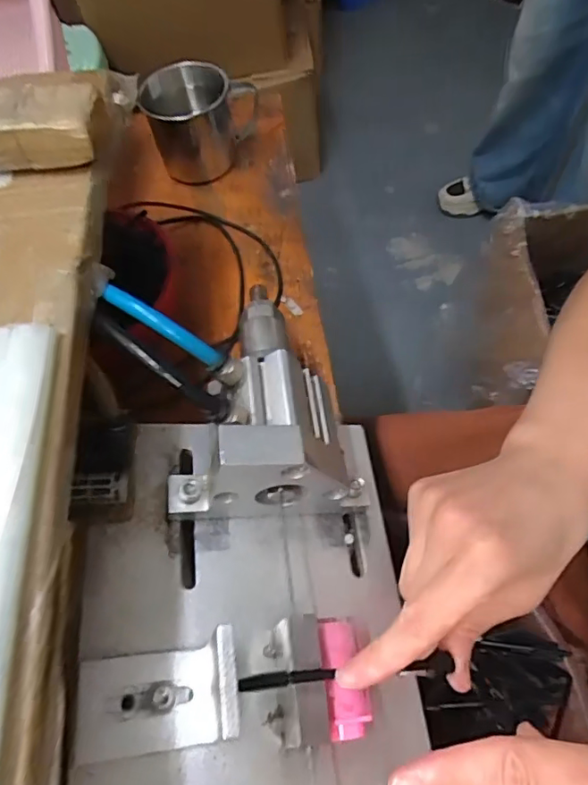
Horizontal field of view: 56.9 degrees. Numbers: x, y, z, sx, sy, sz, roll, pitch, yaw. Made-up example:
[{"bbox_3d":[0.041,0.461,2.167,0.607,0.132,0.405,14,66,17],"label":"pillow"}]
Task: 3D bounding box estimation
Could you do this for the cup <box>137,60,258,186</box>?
[{"bbox_3d":[-0.076,-0.231,0.463,0.093,0.071,0.067,-14,59,0],"label":"cup"}]

